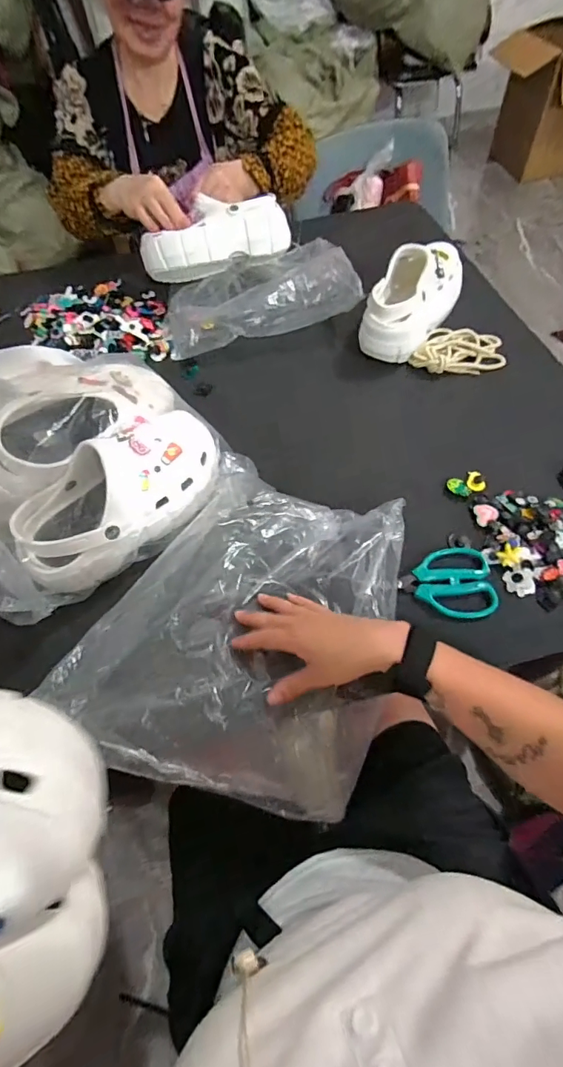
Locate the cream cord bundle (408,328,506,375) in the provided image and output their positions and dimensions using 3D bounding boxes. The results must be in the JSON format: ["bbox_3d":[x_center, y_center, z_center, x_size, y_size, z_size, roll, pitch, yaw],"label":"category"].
[{"bbox_3d":[0.279,-0.285,0.701,0.130,0.022,0.107,19,61,15],"label":"cream cord bundle"}]

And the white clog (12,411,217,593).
[{"bbox_3d":[-0.180,-0.049,0.519,0.097,0.092,0.259,37,67,24],"label":"white clog"}]

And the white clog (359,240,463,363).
[{"bbox_3d":[0.206,-0.373,0.718,0.105,0.116,0.207,27,63,19],"label":"white clog"}]

